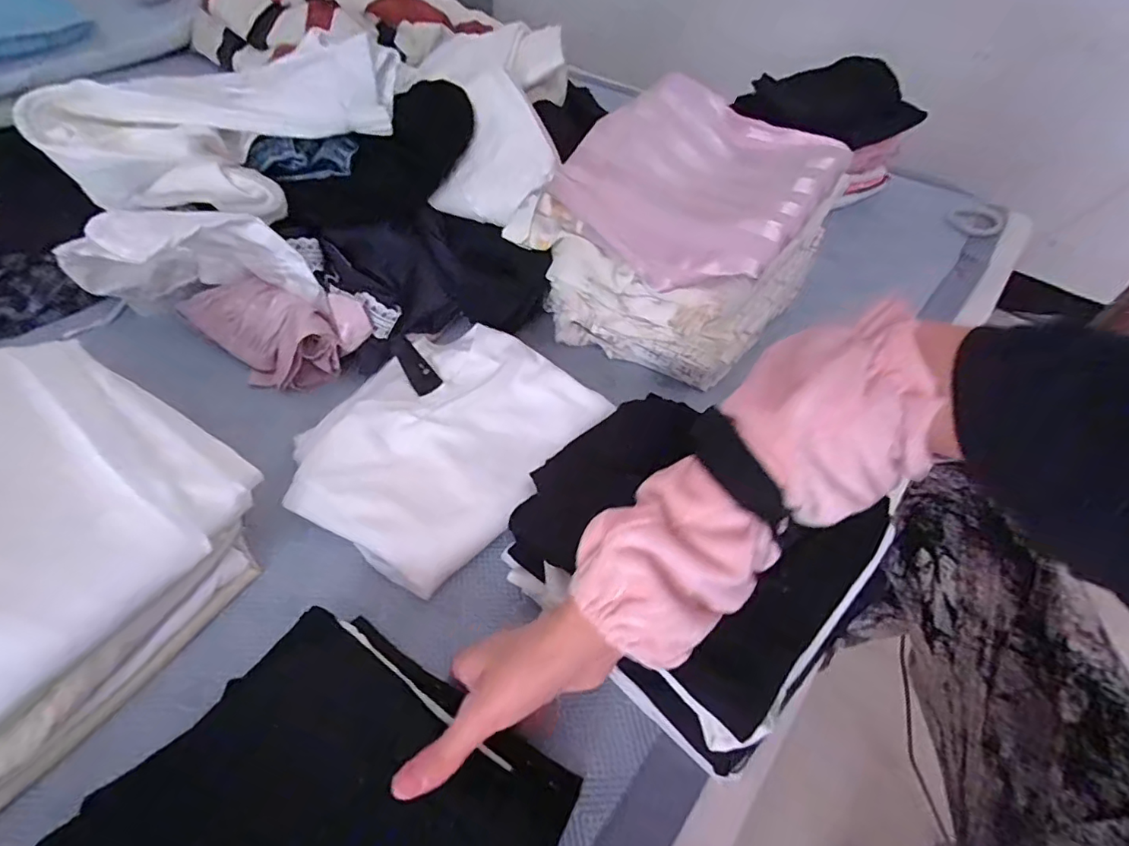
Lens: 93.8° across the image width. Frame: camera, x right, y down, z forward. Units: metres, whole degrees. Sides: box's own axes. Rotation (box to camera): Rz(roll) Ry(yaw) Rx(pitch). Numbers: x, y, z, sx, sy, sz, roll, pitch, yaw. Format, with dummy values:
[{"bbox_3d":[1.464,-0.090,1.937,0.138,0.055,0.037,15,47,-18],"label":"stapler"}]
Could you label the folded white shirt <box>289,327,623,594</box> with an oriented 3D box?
[{"bbox_3d":[-0.118,0.011,0.512,0.218,0.040,0.258,30,55,21],"label":"folded white shirt"}]

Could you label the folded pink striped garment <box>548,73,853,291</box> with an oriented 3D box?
[{"bbox_3d":[0.132,-0.243,0.533,0.224,0.085,0.274,28,54,20],"label":"folded pink striped garment"}]

